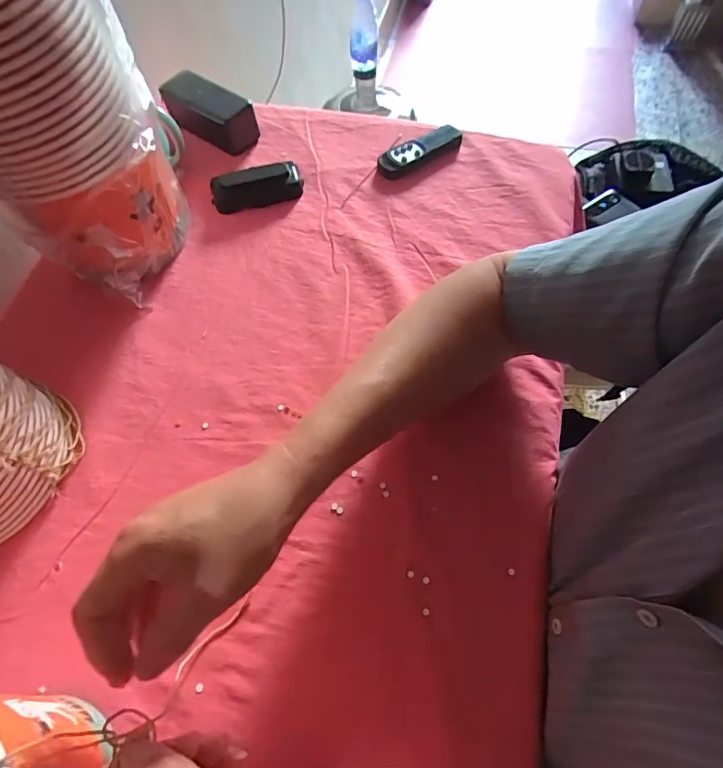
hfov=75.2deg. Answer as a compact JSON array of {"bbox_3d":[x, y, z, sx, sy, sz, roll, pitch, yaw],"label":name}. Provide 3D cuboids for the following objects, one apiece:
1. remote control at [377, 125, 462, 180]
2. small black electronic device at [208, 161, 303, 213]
[{"bbox_3d":[0.072,-0.290,0.583,0.116,0.014,0.038,-29,65,-12],"label":"remote control"},{"bbox_3d":[-0.128,-0.241,0.566,0.107,0.027,0.041,-16,63,-6],"label":"small black electronic device"}]

